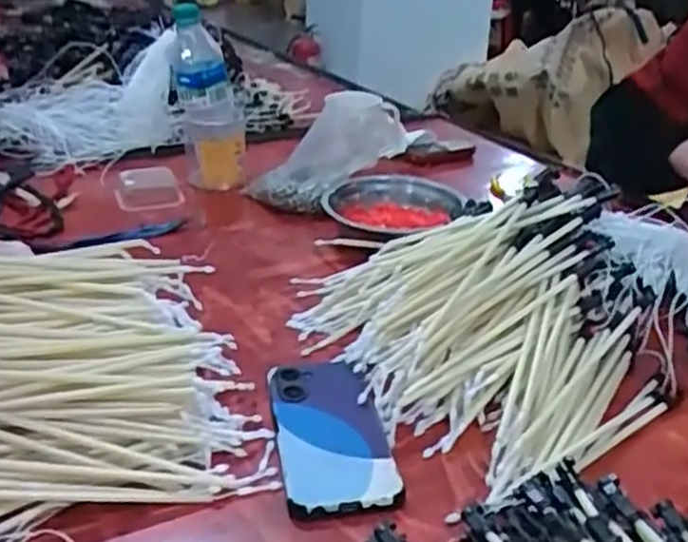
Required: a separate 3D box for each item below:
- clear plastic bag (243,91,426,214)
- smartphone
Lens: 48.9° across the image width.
[{"bbox_3d":[-0.018,-0.186,1.030,0.149,0.085,0.296,11,28,17],"label":"clear plastic bag"},{"bbox_3d":[-0.010,0.114,0.557,0.080,0.013,0.164,-3,27,-10],"label":"smartphone"}]

